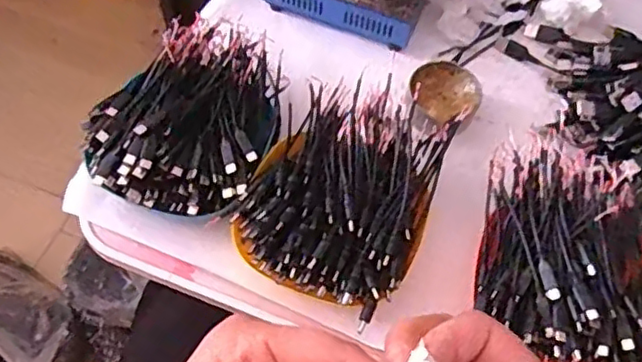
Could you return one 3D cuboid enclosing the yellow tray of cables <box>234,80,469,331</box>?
[{"bbox_3d":[0.019,0.005,0.499,0.132,0.057,0.180,21,62,10],"label":"yellow tray of cables"}]

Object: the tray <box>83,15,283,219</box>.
[{"bbox_3d":[-0.103,-0.055,0.531,0.138,0.059,0.180,20,62,9],"label":"tray"}]

